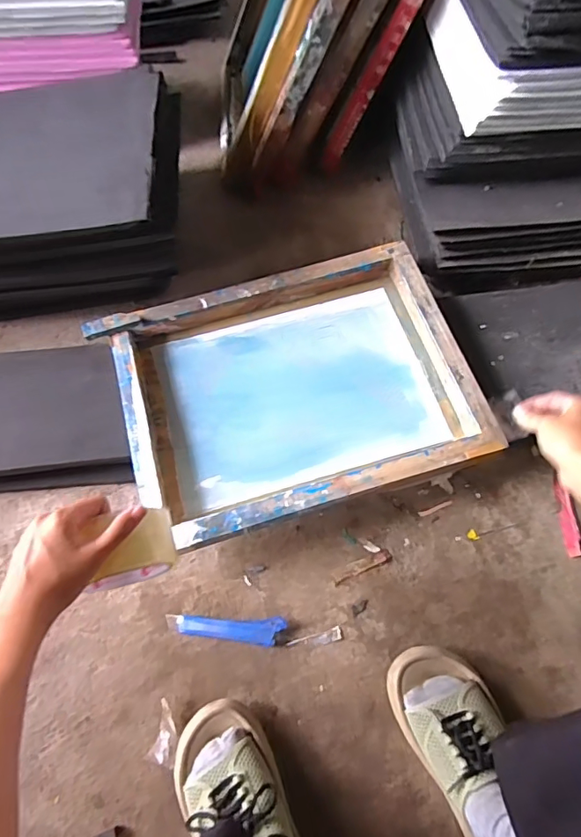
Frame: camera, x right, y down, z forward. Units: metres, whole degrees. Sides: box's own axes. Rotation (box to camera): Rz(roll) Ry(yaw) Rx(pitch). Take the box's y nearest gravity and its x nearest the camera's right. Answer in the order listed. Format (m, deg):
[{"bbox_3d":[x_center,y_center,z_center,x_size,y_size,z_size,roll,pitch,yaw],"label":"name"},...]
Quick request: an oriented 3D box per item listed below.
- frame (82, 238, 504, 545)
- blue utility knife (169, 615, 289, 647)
[{"bbox_3d":[0.005,-0.042,0.684,0.445,0.059,0.339,-16,65,-7],"label":"frame"},{"bbox_3d":[-0.080,0.259,0.615,0.145,0.015,0.032,1,64,1],"label":"blue utility knife"}]

